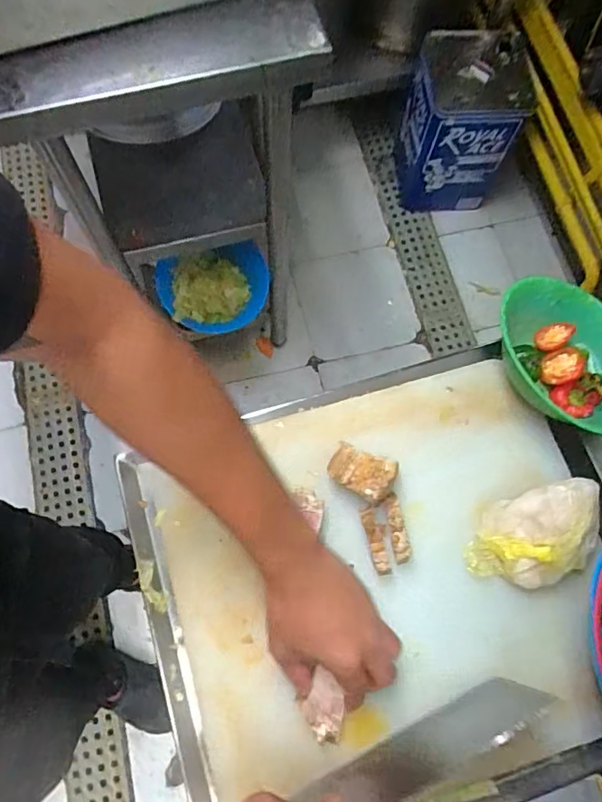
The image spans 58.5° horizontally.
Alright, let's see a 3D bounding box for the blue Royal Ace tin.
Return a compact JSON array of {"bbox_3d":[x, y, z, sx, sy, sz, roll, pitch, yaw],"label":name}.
[{"bbox_3d":[0.405,-0.735,1.422,0.263,0.347,0.279,2,73,-1],"label":"blue Royal Ace tin"}]

